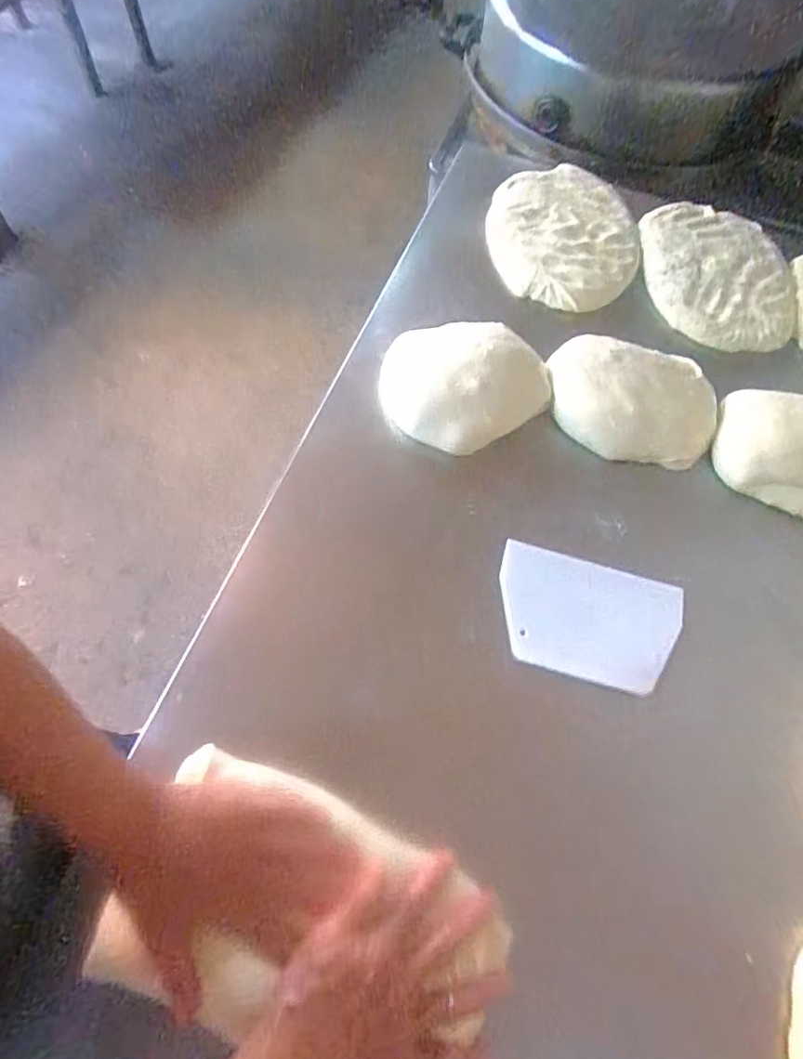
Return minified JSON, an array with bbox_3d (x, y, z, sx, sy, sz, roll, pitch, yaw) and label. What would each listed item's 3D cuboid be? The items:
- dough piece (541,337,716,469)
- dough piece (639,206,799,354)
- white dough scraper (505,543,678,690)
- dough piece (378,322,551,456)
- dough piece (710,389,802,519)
[{"bbox_3d":[0.275,-0.159,0.670,0.193,0.048,0.157,6,63,-1],"label":"dough piece"},{"bbox_3d":[0.450,-0.367,0.796,0.217,0.023,0.262,11,63,2],"label":"dough piece"},{"bbox_3d":[0.185,0.089,0.563,0.177,0.010,0.121,14,63,11],"label":"white dough scraper"},{"bbox_3d":[0.069,-0.179,0.657,0.180,0.050,0.167,1,63,-3],"label":"dough piece"},{"bbox_3d":[0.463,-0.090,0.650,0.187,0.051,0.150,18,63,6],"label":"dough piece"}]

